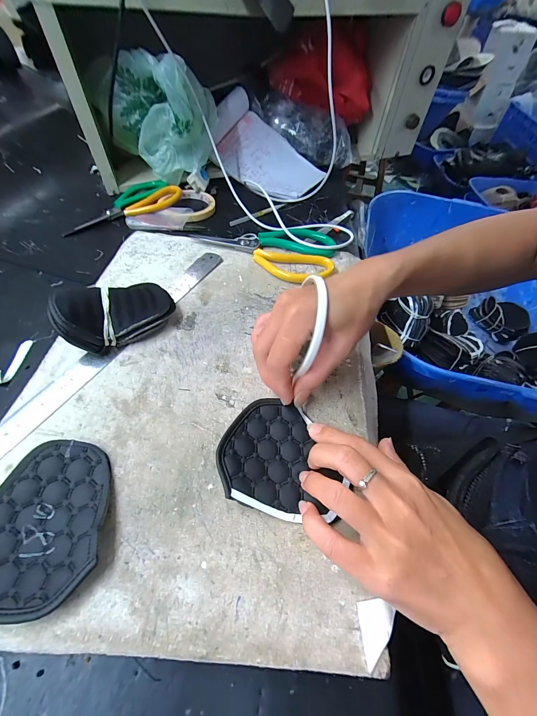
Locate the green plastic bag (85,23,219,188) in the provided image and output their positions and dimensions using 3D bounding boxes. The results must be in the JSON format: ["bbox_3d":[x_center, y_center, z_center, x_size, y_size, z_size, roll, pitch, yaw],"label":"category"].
[{"bbox_3d":[-0.178,-0.400,0.484,0.154,0.158,0.152,40,61,22],"label":"green plastic bag"}]

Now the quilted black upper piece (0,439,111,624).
[{"bbox_3d":[-0.150,0.108,0.191,0.084,0.020,0.098,-11,55,-5],"label":"quilted black upper piece"}]

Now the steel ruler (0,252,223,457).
[{"bbox_3d":[-0.149,-0.019,0.284,0.030,0.004,0.321,26,57,14],"label":"steel ruler"}]

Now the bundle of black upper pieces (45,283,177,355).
[{"bbox_3d":[-0.146,-0.046,0.281,0.104,0.055,0.062,-28,61,-22],"label":"bundle of black upper pieces"}]

